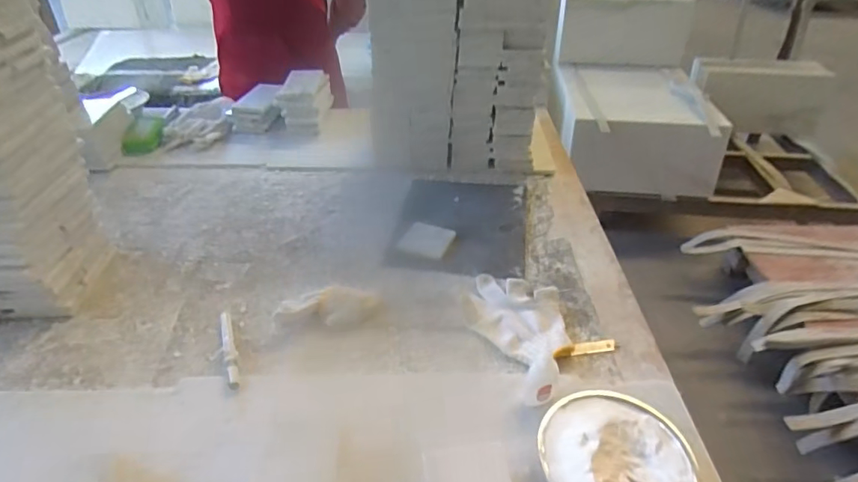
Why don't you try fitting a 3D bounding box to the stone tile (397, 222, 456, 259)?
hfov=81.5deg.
[{"bbox_3d":[-0.004,-0.003,0.833,0.081,0.004,0.079,17,40,19],"label":"stone tile"}]

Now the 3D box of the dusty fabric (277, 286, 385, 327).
[{"bbox_3d":[-0.139,0.090,0.699,0.143,0.034,0.050,-1,38,-4],"label":"dusty fabric"}]

